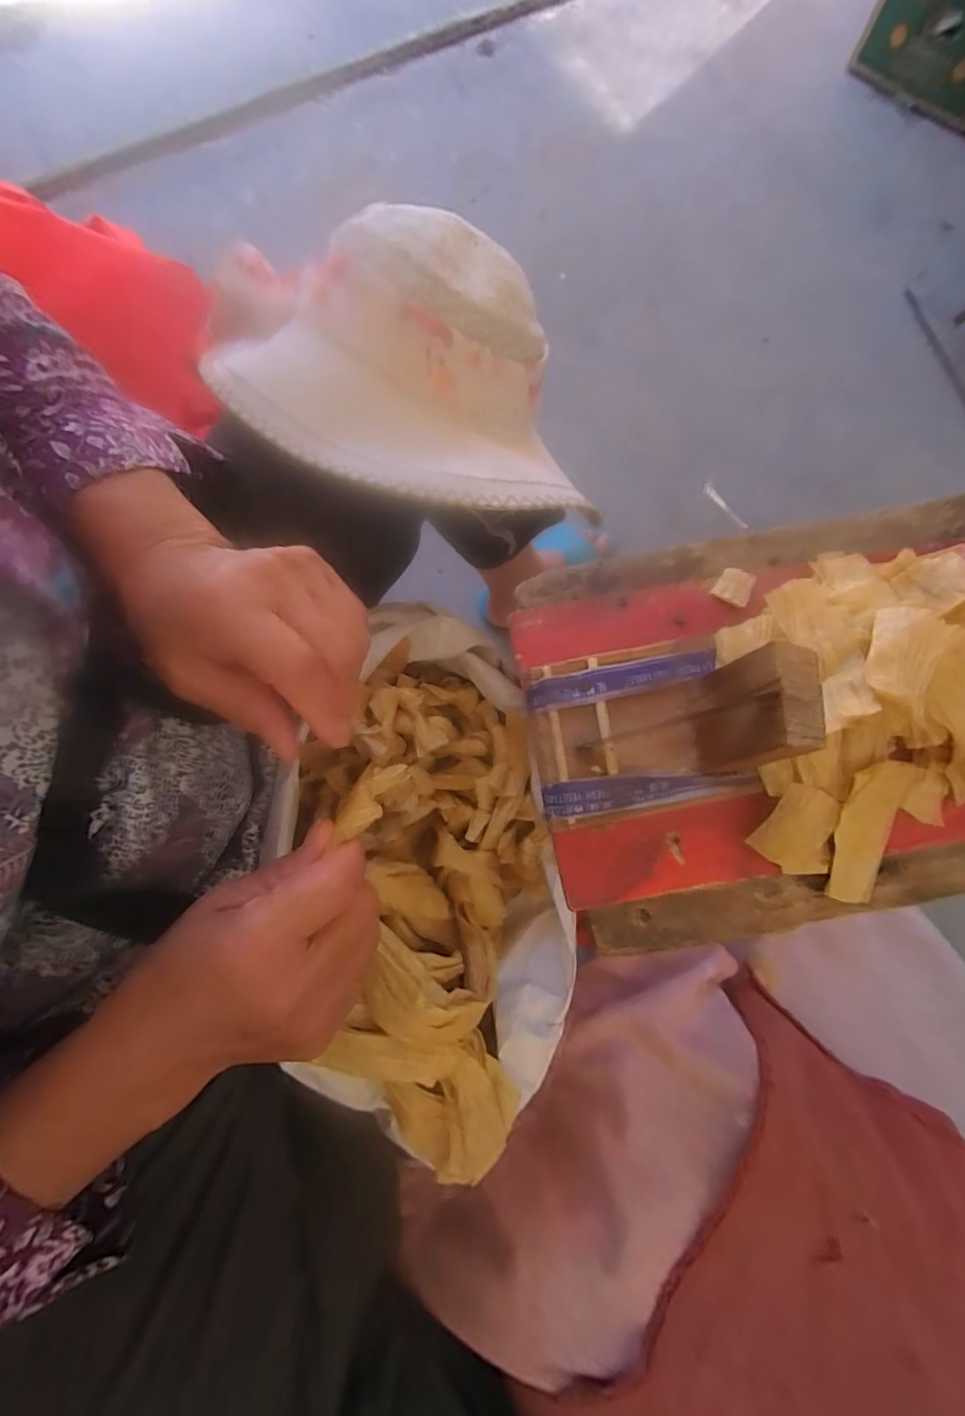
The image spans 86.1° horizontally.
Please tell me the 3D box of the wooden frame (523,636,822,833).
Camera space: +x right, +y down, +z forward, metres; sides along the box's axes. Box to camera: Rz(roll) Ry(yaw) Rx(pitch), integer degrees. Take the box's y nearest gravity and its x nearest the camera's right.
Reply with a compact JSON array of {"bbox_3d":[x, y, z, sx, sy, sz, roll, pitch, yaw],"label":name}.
[{"bbox_3d":[0.078,0.004,0.239,0.105,0.082,0.083,-9,78,-2],"label":"wooden frame"}]

